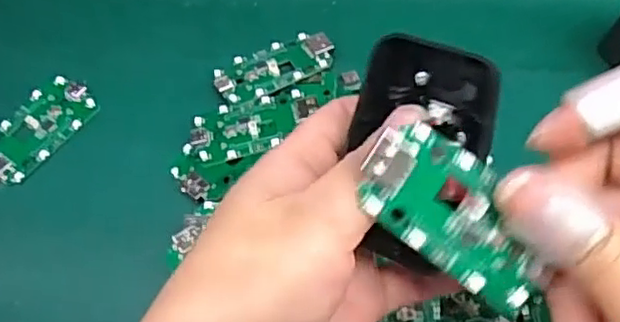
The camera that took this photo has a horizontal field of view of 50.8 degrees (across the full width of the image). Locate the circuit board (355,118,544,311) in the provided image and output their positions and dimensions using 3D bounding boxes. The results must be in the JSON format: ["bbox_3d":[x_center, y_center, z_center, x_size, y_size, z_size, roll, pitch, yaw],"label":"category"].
[{"bbox_3d":[0.044,0.014,0.186,0.060,0.006,0.035,37,85,-8],"label":"circuit board"}]

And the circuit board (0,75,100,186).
[{"bbox_3d":[-0.137,-0.015,0.329,0.031,0.004,0.063,33,70,12],"label":"circuit board"}]

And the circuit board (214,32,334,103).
[{"bbox_3d":[-0.018,-0.051,0.344,0.063,0.004,0.031,-23,54,-9],"label":"circuit board"}]

